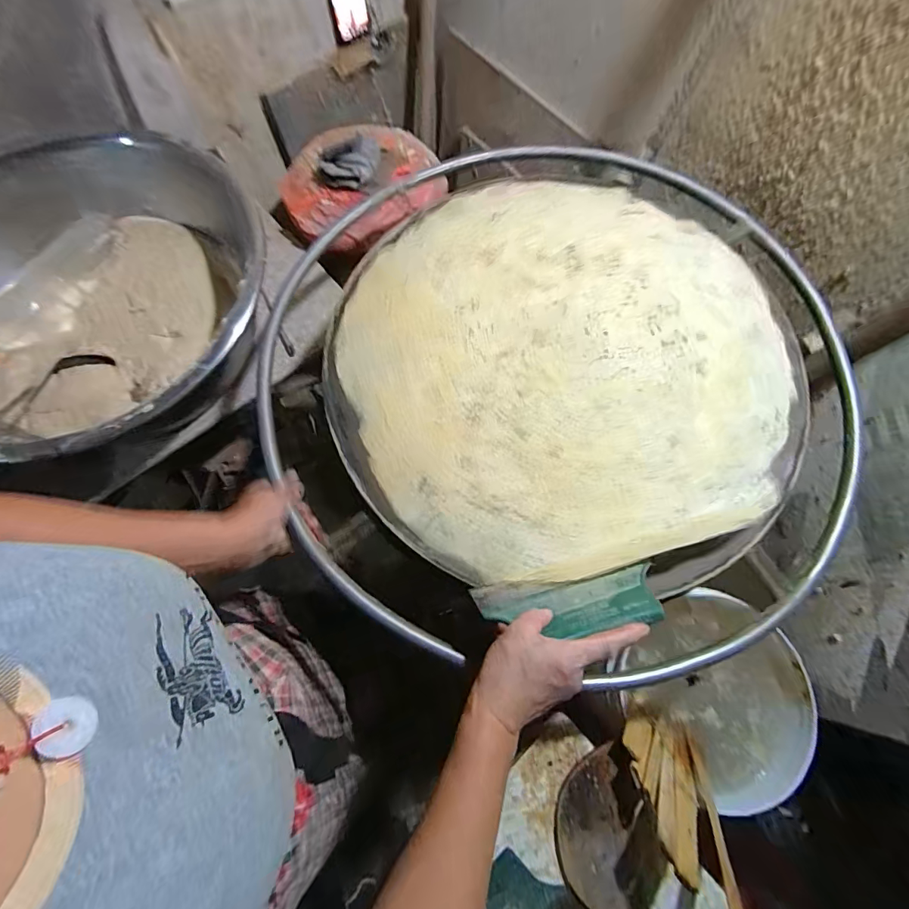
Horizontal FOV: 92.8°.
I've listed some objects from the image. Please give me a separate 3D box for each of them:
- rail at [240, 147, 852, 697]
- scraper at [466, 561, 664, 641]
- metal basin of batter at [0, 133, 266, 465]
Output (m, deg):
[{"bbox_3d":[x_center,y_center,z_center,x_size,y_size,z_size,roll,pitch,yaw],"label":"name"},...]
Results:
[{"bbox_3d":[0.156,-0.131,0.618,0.841,0.058,0.826,0,73,0],"label":"rail"},{"bbox_3d":[0.108,0.152,0.438,0.179,0.092,0.008,-12,104,9],"label":"scraper"},{"bbox_3d":[-0.605,-0.245,0.723,0.557,0.184,0.571,1,69,-1],"label":"metal basin of batter"}]

